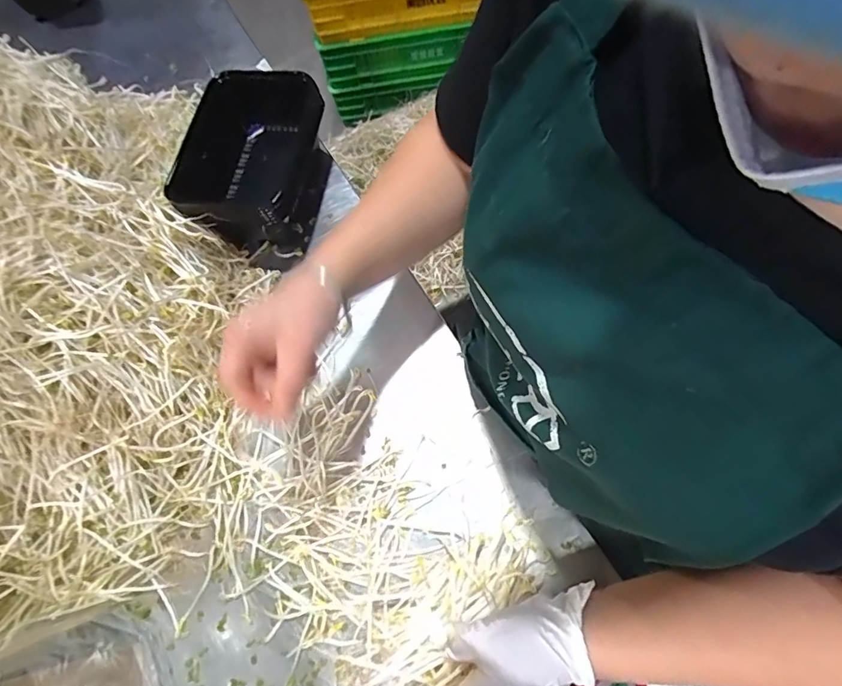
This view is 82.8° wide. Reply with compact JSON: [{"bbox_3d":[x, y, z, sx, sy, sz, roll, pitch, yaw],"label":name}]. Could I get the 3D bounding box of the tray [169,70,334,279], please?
[{"bbox_3d":[-0.177,-0.189,0.523,0.123,0.089,0.189,8,68,8],"label":"tray"}]

